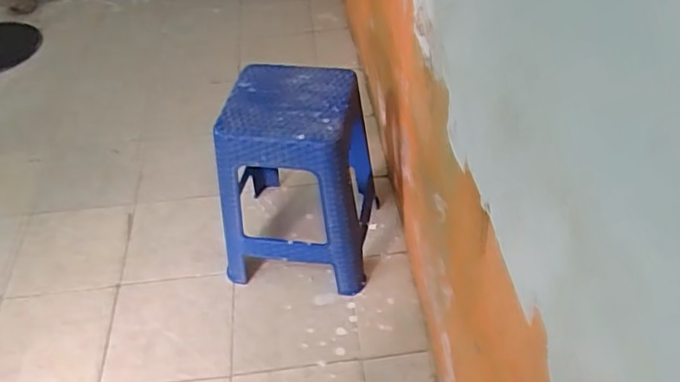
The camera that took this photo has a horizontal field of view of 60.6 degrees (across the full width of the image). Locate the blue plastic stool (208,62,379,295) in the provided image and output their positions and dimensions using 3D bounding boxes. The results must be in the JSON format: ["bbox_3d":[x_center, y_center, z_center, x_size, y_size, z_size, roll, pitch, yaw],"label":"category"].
[{"bbox_3d":[-0.105,-0.027,1.479,0.342,0.485,0.334,4,45,7],"label":"blue plastic stool"}]

